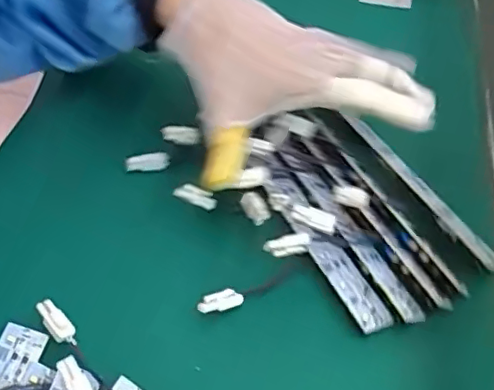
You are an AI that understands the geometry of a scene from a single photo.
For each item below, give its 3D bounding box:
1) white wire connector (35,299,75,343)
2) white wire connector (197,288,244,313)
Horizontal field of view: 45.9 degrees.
[{"bbox_3d":[-0.108,0.072,0.330,0.011,0.012,0.028,-36,63,-28],"label":"white wire connector"},{"bbox_3d":[-0.016,0.064,0.348,0.027,0.007,0.009,-13,55,-15],"label":"white wire connector"}]

